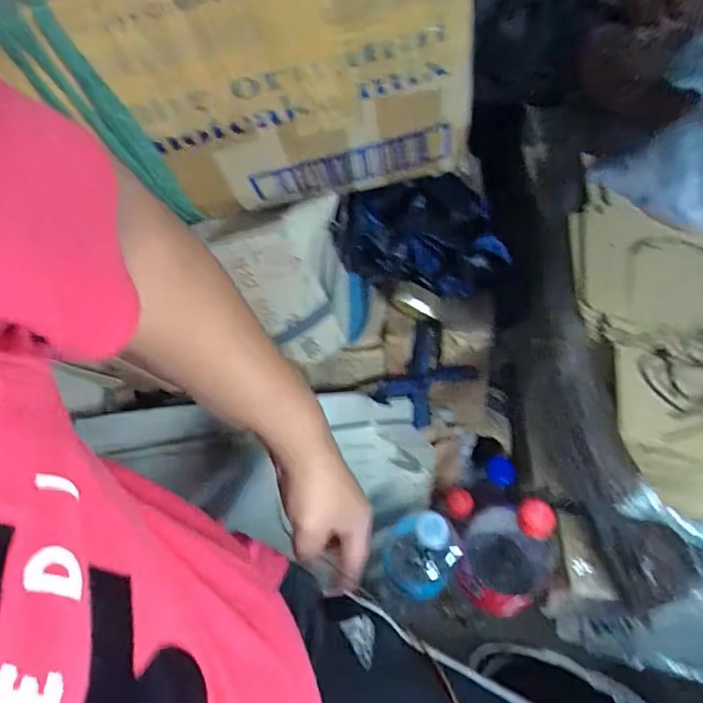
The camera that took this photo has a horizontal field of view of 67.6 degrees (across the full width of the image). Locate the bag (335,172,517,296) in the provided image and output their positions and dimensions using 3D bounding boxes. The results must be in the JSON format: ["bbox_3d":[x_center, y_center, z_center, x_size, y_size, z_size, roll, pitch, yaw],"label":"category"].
[{"bbox_3d":[0.071,-0.111,0.523,0.168,0.114,0.048,7,51,4],"label":"bag"}]

